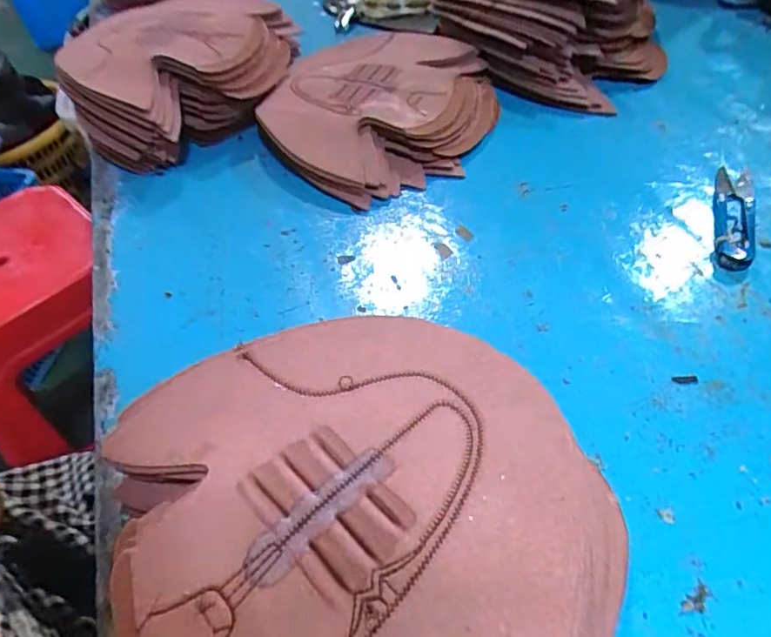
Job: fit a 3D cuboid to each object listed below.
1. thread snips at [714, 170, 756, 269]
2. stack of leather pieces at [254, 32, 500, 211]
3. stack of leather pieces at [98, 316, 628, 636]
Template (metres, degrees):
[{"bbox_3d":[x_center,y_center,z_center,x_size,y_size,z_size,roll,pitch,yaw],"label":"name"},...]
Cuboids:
[{"bbox_3d":[0.231,-0.070,0.364,0.025,0.007,0.111,14,52,17],"label":"thread snips"},{"bbox_3d":[-0.001,-0.177,0.452,0.198,0.038,0.189,-21,50,-12],"label":"stack of leather pieces"},{"bbox_3d":[-0.007,0.085,0.215,0.170,0.061,0.200,-36,55,-23],"label":"stack of leather pieces"}]

